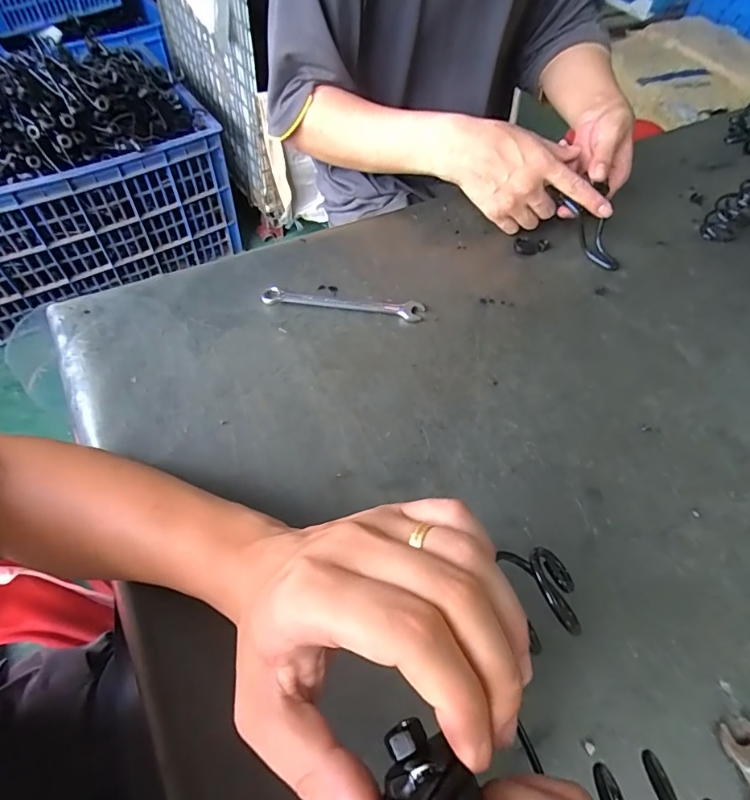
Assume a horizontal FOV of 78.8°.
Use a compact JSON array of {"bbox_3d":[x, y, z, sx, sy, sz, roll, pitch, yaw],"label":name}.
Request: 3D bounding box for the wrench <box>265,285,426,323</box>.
[{"bbox_3d":[-0.033,-0.101,0.481,0.167,0.008,0.022,5,55,-1],"label":"wrench"}]

